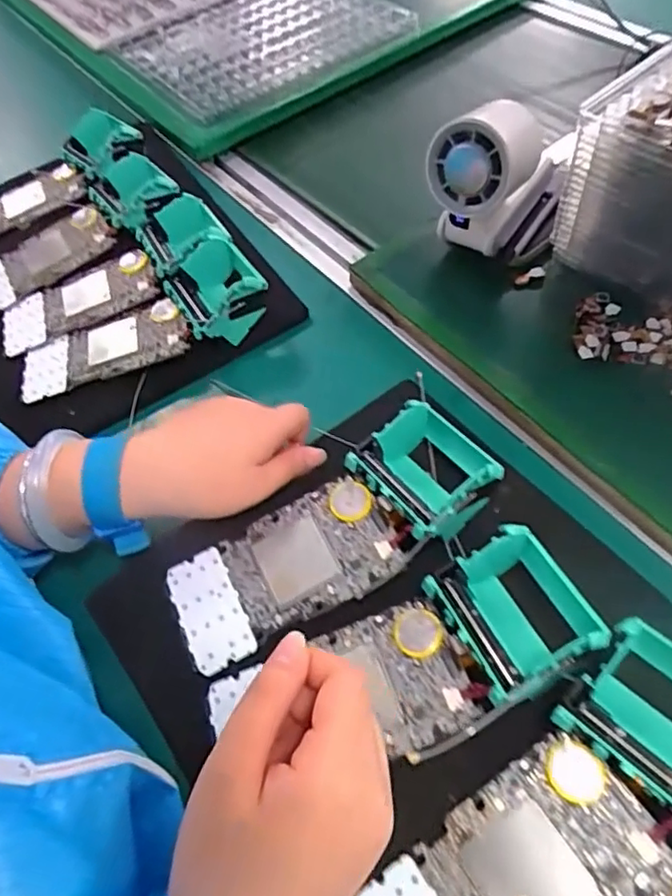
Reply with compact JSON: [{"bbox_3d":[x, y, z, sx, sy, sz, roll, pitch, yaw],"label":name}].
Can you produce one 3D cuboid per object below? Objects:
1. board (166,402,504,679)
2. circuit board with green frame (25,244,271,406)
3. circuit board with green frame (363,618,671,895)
[{"bbox_3d":[0.003,0.048,0.344,0.191,0.037,0.074,-34,59,-6],"label":"board"},{"bbox_3d":[-0.143,-0.087,0.453,0.192,0.041,0.074,-24,55,3],"label":"circuit board with green frame"},{"bbox_3d":[0.096,0.162,0.258,0.188,0.025,0.068,-41,61,-5],"label":"circuit board with green frame"}]

